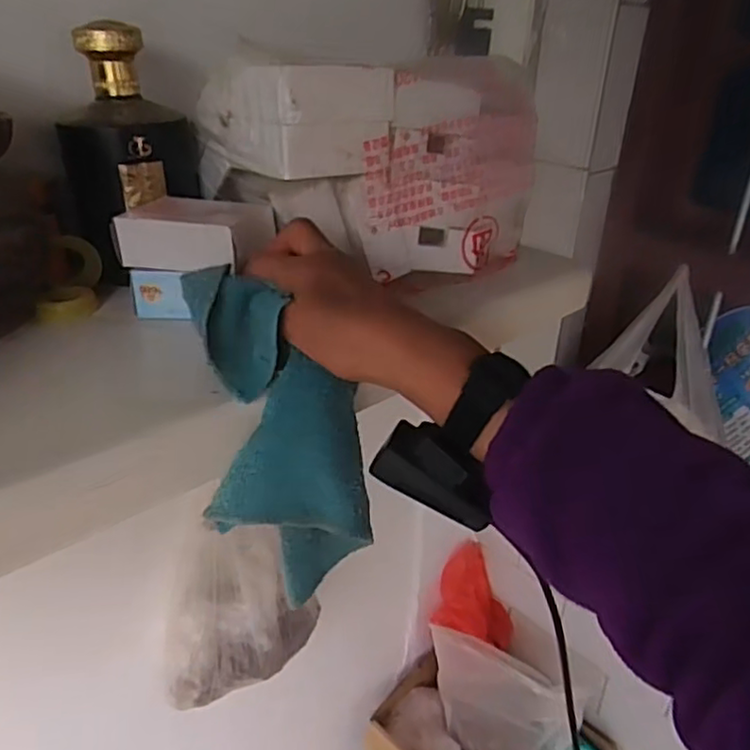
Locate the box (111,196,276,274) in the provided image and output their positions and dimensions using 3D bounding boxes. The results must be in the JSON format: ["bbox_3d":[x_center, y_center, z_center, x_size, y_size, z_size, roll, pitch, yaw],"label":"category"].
[{"bbox_3d":[-0.123,-0.102,0.469,0.100,0.038,0.064,10,28,14],"label":"box"}]

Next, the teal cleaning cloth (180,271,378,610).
[{"bbox_3d":[-0.060,0.032,0.387,0.089,0.199,0.053,-20,1,-36],"label":"teal cleaning cloth"}]

